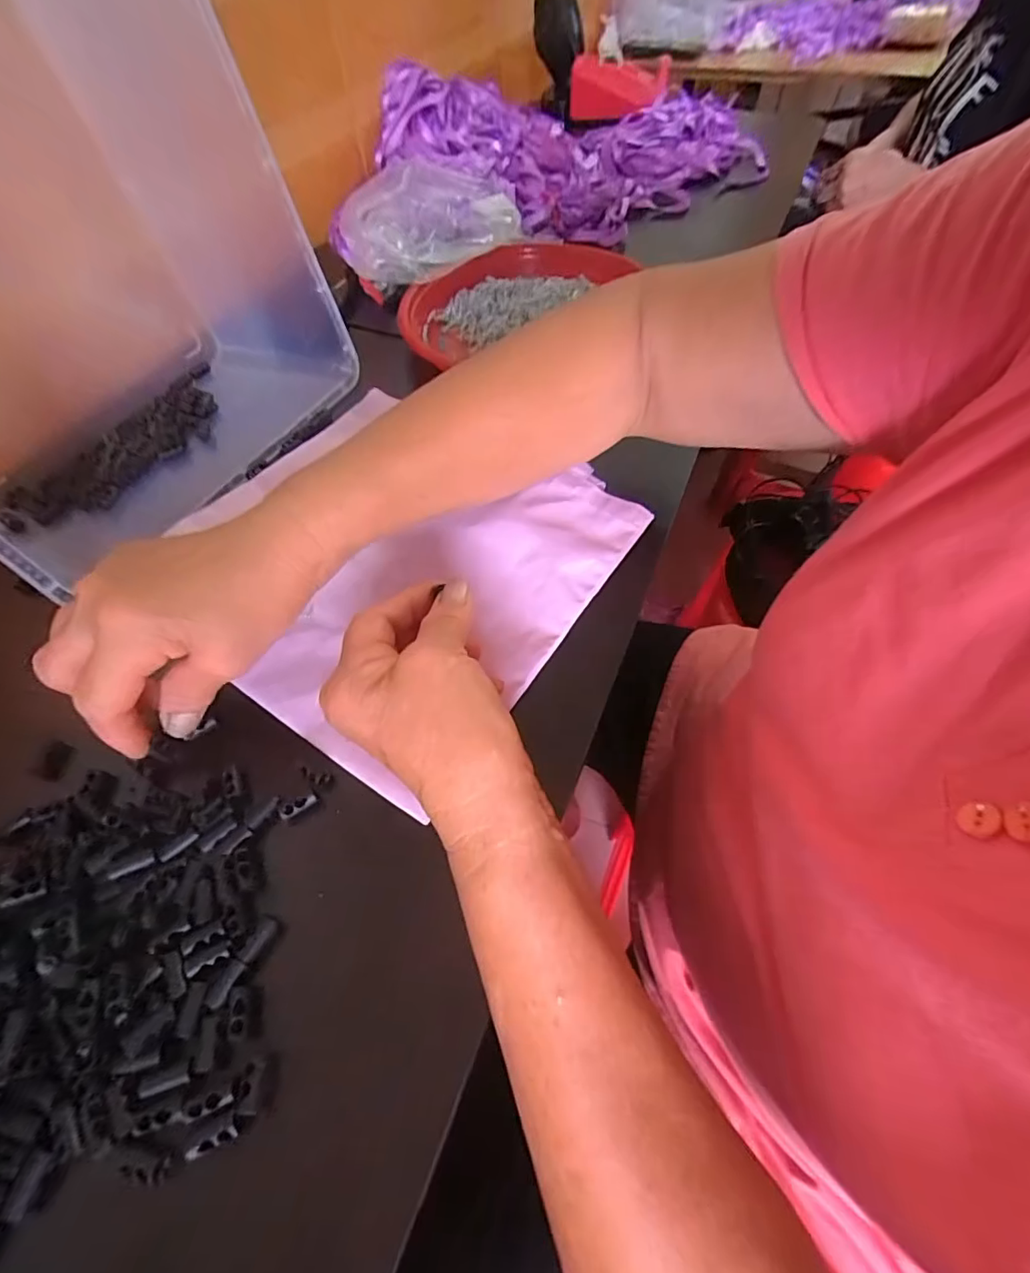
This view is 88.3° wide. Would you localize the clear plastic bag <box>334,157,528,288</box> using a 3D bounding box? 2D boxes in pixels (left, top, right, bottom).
[{"bbox_3d":[-0.080,-0.406,0.522,0.178,0.071,0.120,-17,58,-9],"label":"clear plastic bag"}]

